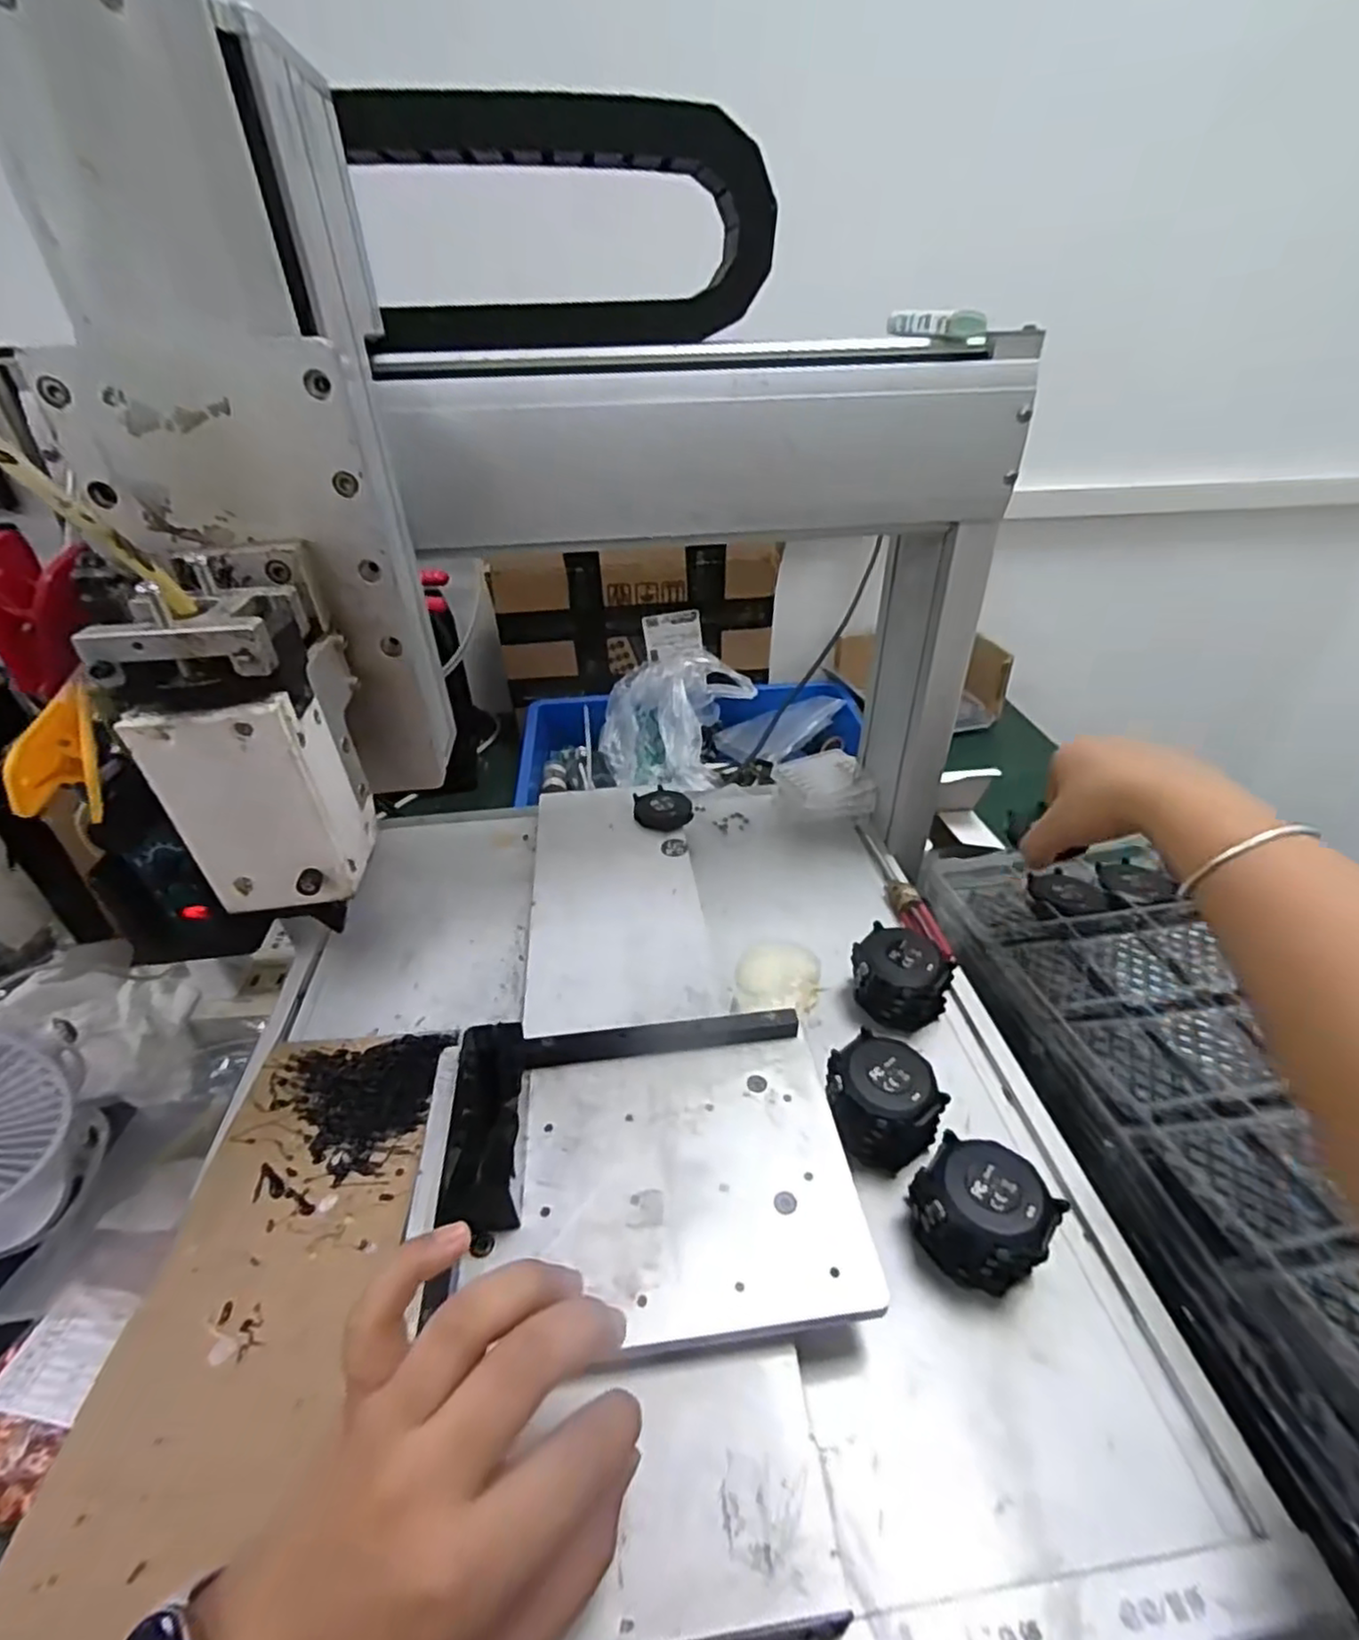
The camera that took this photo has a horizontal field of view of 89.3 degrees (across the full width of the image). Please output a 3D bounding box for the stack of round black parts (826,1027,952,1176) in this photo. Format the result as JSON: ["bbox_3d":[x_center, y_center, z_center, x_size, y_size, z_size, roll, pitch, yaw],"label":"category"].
[{"bbox_3d":[0.105,0.148,0.362,0.048,0.045,0.052,-15,39,-18],"label":"stack of round black parts"}]

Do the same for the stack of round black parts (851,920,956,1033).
[{"bbox_3d":[0.136,0.099,0.427,0.058,0.044,0.049,22,42,27],"label":"stack of round black parts"}]

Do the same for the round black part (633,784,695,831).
[{"bbox_3d":[-0.014,-0.012,0.585,0.047,0.009,0.057,-4,36,-4],"label":"round black part"}]

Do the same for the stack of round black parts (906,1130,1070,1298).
[{"bbox_3d":[0.138,0.181,0.317,0.056,0.043,0.046,22,42,28],"label":"stack of round black parts"}]

